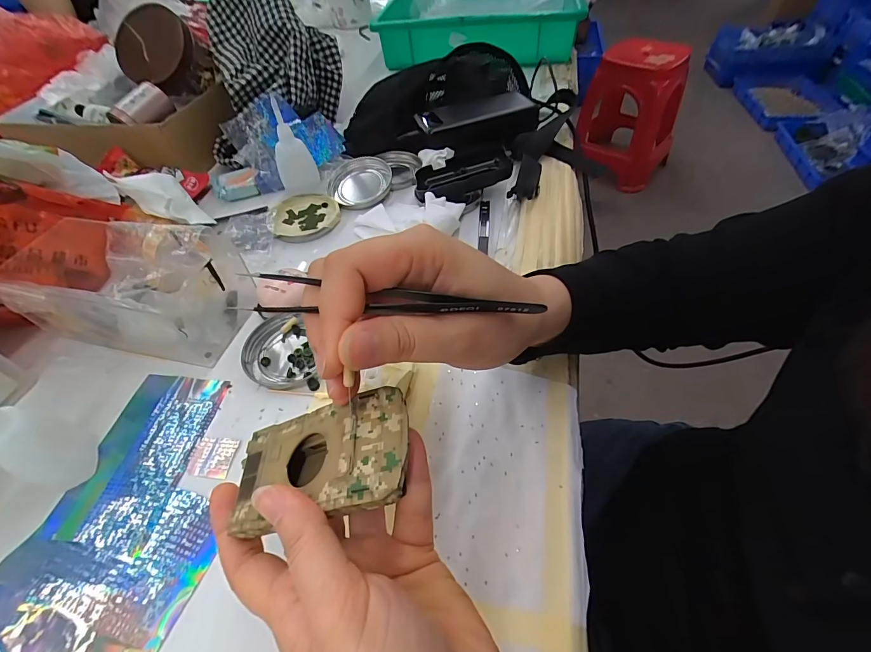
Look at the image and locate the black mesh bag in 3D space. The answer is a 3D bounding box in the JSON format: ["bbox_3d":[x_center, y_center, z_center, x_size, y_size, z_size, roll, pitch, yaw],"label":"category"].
[{"bbox_3d":[0.009,-0.310,0.533,0.245,0.081,0.201,3,51,7],"label":"black mesh bag"}]

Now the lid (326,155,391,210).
[{"bbox_3d":[-0.090,-0.174,0.472,0.076,0.018,0.078,-16,53,-10],"label":"lid"}]

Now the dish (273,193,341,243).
[{"bbox_3d":[-0.147,-0.127,0.450,0.072,0.014,0.080,-14,52,-8],"label":"dish"}]

